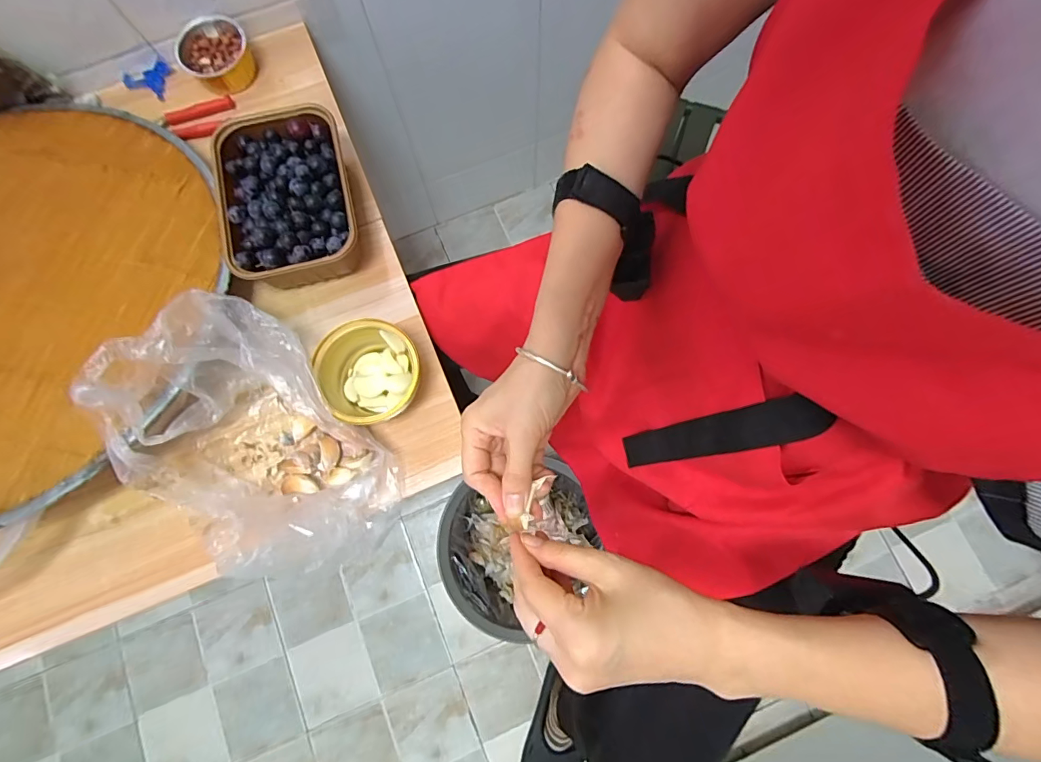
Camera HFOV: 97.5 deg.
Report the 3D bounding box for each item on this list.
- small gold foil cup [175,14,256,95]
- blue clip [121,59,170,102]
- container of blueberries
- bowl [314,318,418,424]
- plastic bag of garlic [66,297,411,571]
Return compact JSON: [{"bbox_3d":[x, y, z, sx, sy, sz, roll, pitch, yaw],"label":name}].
[{"bbox_3d":[-0.346,-0.374,0.521,0.073,0.035,0.071,0,78,1],"label":"small gold foil cup"},{"bbox_3d":[-0.434,-0.353,0.529,0.055,0.016,0.041,20,79,5],"label":"blue clip"},{"bbox_3d":[-0.241,-0.189,0.473,0.131,0.063,0.180,-19,79,-3],"label":"container of blueberries"},{"bbox_3d":[-0.146,-0.007,0.448,0.092,0.053,0.095,0,78,1],"label":"bowl"},{"bbox_3d":[-0.224,0.056,0.393,0.238,0.132,0.164,40,81,8],"label":"plastic bag of garlic"}]

